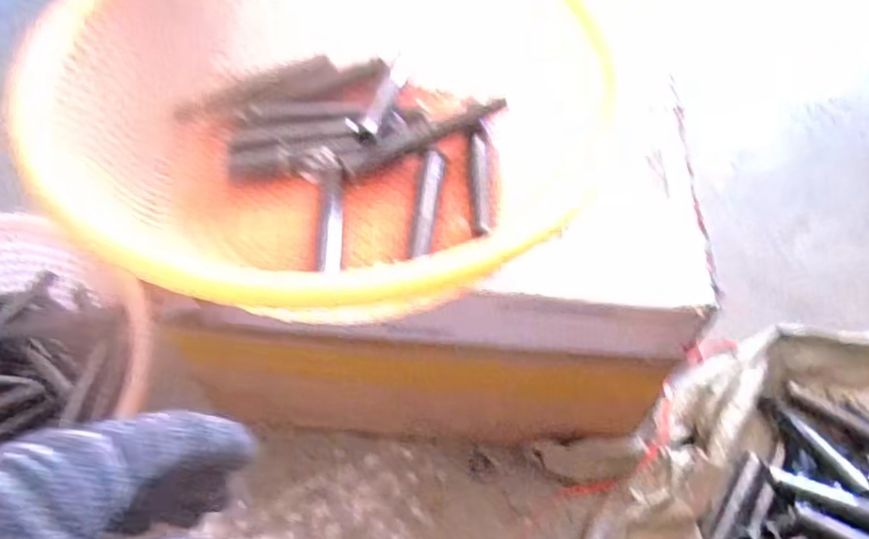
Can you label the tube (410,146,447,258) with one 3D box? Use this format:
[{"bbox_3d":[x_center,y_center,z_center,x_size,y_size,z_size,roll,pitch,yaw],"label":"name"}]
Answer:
[{"bbox_3d":[-0.005,-0.054,0.502,0.017,0.010,0.111,6,56,3],"label":"tube"}]

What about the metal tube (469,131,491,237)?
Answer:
[{"bbox_3d":[0.037,-0.071,0.524,0.014,0.011,0.101,0,56,-1],"label":"metal tube"}]

